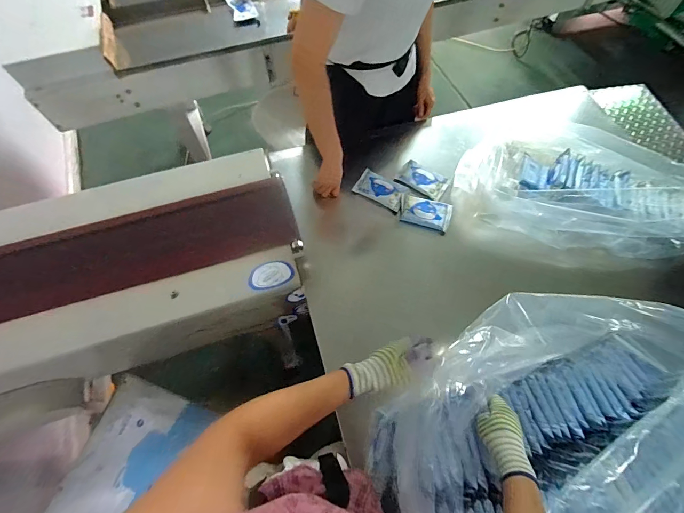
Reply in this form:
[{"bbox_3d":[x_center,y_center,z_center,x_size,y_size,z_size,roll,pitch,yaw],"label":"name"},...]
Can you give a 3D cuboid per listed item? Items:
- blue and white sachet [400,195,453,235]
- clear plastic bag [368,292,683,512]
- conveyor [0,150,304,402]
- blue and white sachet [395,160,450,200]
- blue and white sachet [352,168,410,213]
[{"bbox_3d":[0.228,-0.119,0.917,0.136,0.028,0.082,17,66,6],"label":"blue and white sachet"},{"bbox_3d":[0.370,0.279,0.563,0.620,0.162,0.383,-20,67,-10],"label":"clear plastic bag"},{"bbox_3d":[-0.571,0.026,0.793,0.940,0.108,0.414,-17,67,-9],"label":"conveyor"},{"bbox_3d":[0.234,-0.223,0.957,0.134,0.022,0.085,32,68,15],"label":"blue and white sachet"},{"bbox_3d":[0.111,-0.189,0.943,0.141,0.012,0.088,28,67,11],"label":"blue and white sachet"}]

